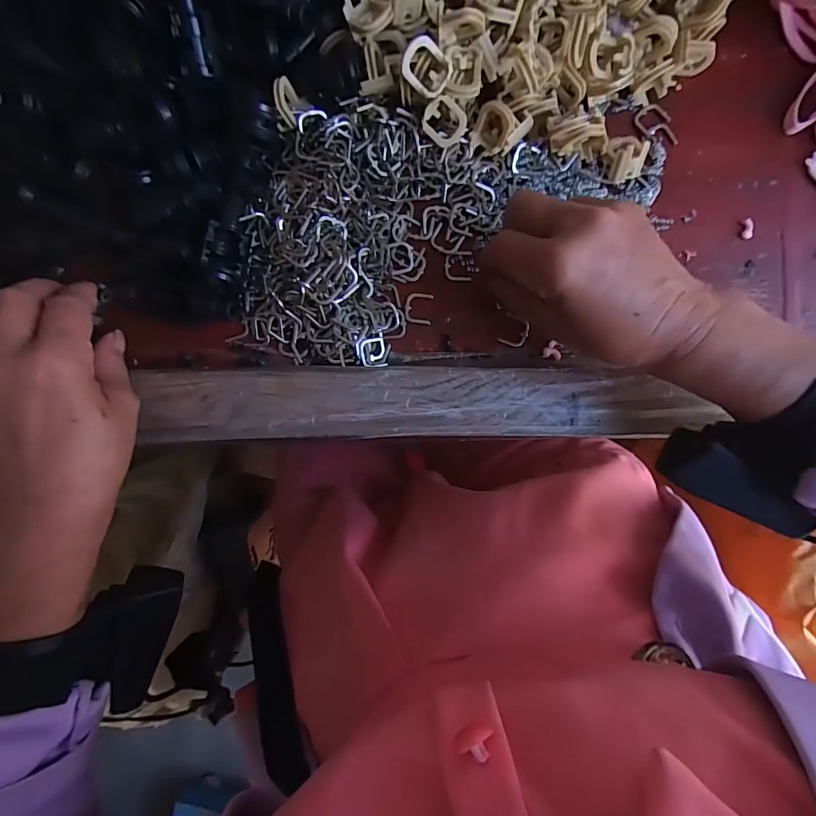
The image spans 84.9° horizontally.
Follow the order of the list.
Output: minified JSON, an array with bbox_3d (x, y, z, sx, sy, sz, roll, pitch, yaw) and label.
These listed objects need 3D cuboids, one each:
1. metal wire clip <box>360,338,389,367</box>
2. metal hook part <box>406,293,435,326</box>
[{"bbox_3d":[-0.021,-0.034,0.272,0.015,0.005,0.018,-9,91,-1],"label":"metal wire clip"},{"bbox_3d":[0.007,-0.062,0.275,0.017,0.004,0.019,5,91,-1],"label":"metal hook part"}]

